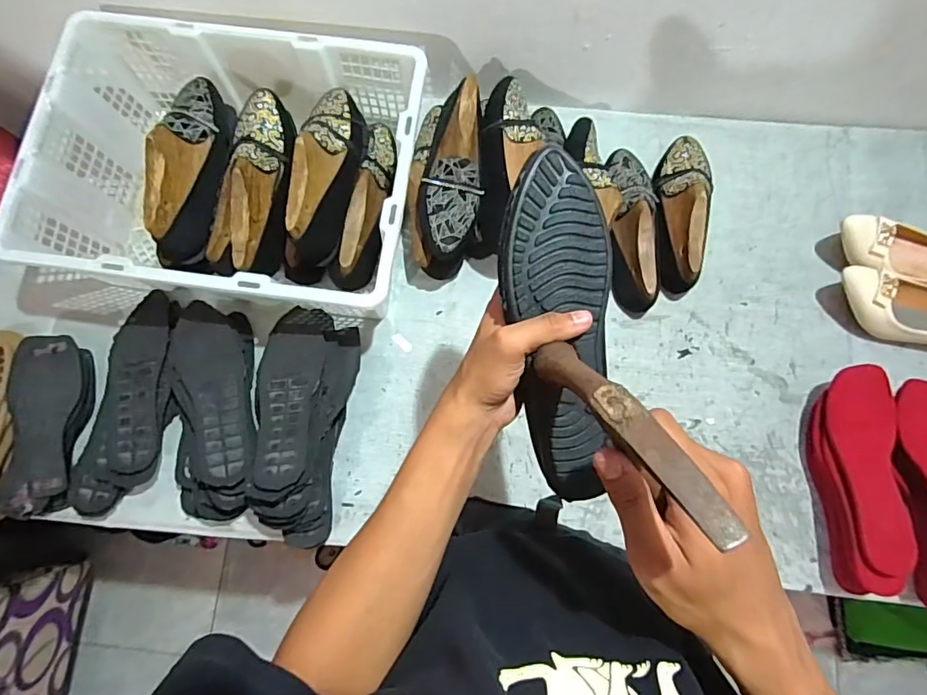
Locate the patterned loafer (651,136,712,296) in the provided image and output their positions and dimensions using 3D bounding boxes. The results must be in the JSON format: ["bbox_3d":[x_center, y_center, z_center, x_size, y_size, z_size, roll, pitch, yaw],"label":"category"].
[{"bbox_3d":[0.315,-0.203,0.729,0.081,0.075,0.236,10,77,3],"label":"patterned loafer"}]

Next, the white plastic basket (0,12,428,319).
[{"bbox_3d":[-0.297,-0.224,0.696,0.461,0.173,0.341,7,77,3],"label":"white plastic basket"}]

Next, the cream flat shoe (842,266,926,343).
[{"bbox_3d":[0.620,-0.051,0.692,0.232,0.068,0.088,11,77,3],"label":"cream flat shoe"}]

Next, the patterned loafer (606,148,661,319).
[{"bbox_3d":[0.239,-0.175,0.726,0.077,0.084,0.247,-3,77,0],"label":"patterned loafer"}]

